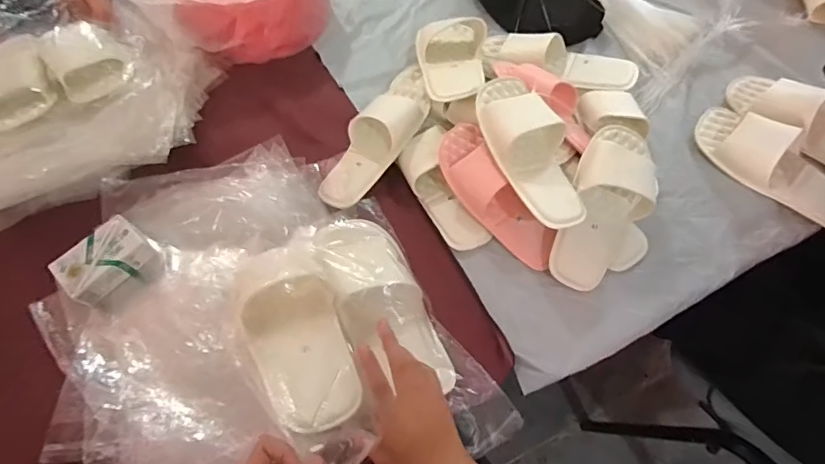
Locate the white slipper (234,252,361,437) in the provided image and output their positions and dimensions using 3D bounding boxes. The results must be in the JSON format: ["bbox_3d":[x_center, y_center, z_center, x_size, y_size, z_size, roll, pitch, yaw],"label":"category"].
[{"bbox_3d":[-0.123,0.107,0.503,0.102,0.066,0.209,-23,61,-10],"label":"white slipper"}]

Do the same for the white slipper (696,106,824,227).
[{"bbox_3d":[0.532,-0.107,0.691,0.103,0.058,0.237,-39,67,-18],"label":"white slipper"}]

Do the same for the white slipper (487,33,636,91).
[{"bbox_3d":[0.246,-0.293,0.792,0.255,0.060,0.109,14,63,9],"label":"white slipper"}]

